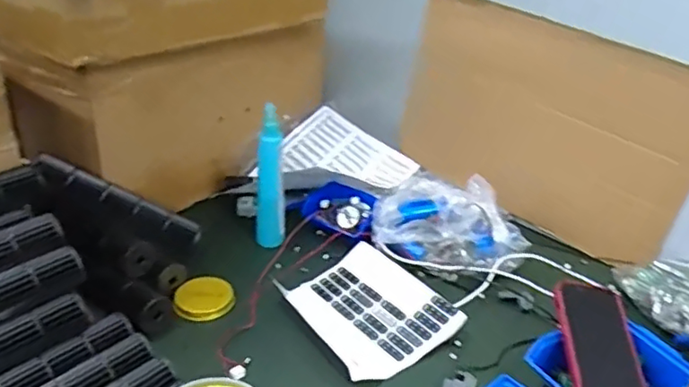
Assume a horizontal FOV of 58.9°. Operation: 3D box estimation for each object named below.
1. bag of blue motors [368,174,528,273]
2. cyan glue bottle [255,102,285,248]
[{"bbox_3d":[0.149,0.039,0.840,0.209,0.107,0.094,11,29,13],"label":"bag of blue motors"},{"bbox_3d":[-0.102,-0.024,0.843,0.040,0.203,0.031,-3,29,-12],"label":"cyan glue bottle"}]

